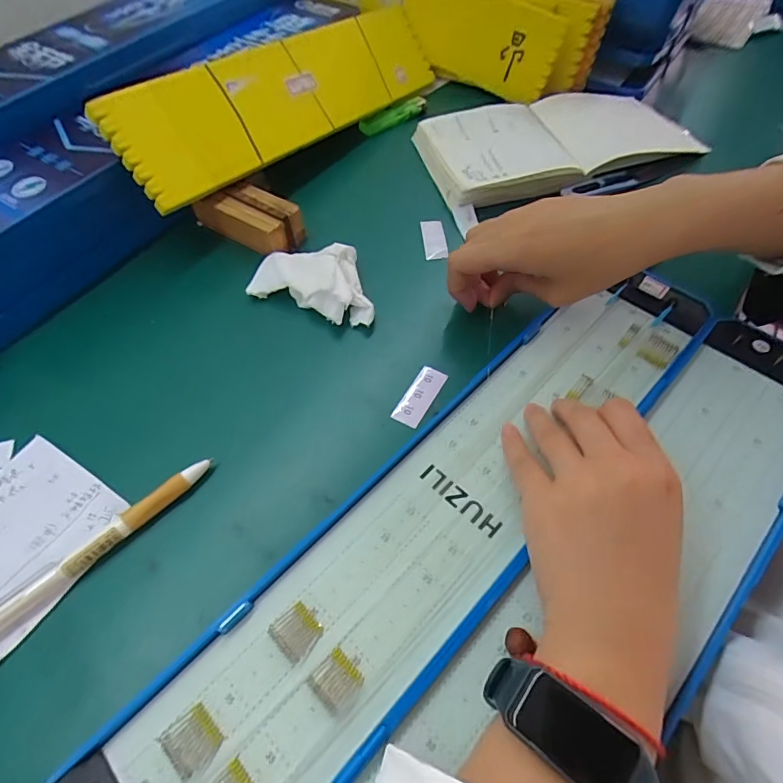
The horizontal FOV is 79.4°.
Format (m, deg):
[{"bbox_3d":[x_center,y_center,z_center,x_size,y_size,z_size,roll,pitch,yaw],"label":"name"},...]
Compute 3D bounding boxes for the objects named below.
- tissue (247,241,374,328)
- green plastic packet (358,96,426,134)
[{"bbox_3d":[-0.052,-0.084,0.360,0.099,0.022,0.062,21,59,16],"label":"tissue"},{"bbox_3d":[0.004,-0.284,0.483,0.080,0.015,0.014,-29,59,-16],"label":"green plastic packet"}]

